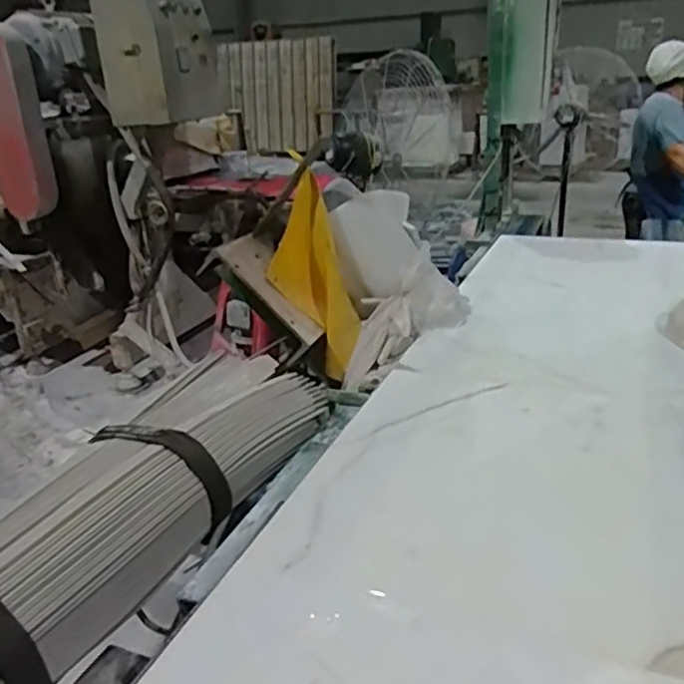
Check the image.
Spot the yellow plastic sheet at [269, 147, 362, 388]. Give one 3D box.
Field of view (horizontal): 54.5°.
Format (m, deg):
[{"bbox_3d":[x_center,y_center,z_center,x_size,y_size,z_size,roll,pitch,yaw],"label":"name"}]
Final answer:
[{"bbox_3d":[-0.077,-0.154,1.536,0.166,0.490,0.038,-17,5,0],"label":"yellow plastic sheet"}]

